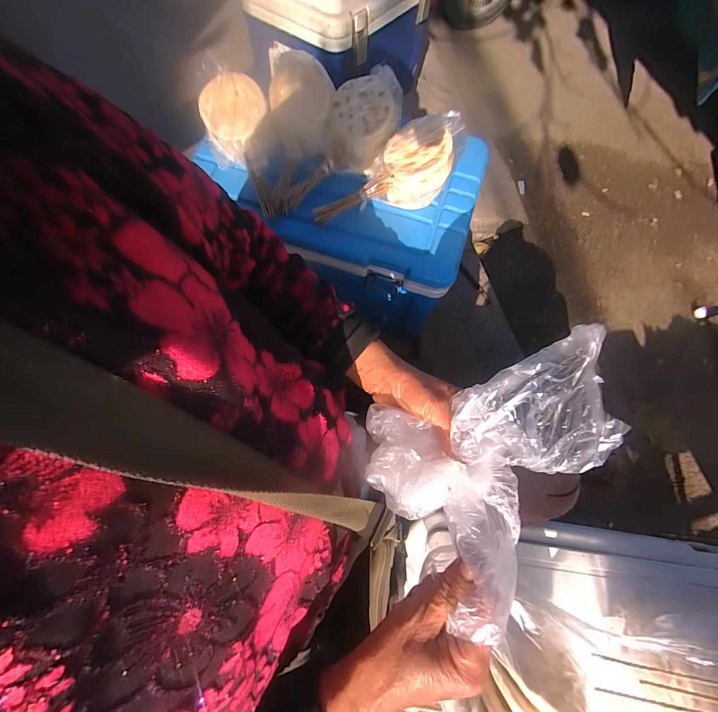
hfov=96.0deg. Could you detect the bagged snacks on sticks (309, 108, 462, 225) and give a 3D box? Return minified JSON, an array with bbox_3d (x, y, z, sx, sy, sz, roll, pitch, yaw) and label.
[{"bbox_3d":[0.055,-0.324,0.602,0.290,0.095,0.110,-22,69,18],"label":"bagged snacks on sticks"}]

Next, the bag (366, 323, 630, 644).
[{"bbox_3d":[0.119,0.087,0.261,0.195,0.072,0.154,-20,70,-8],"label":"bag"}]

